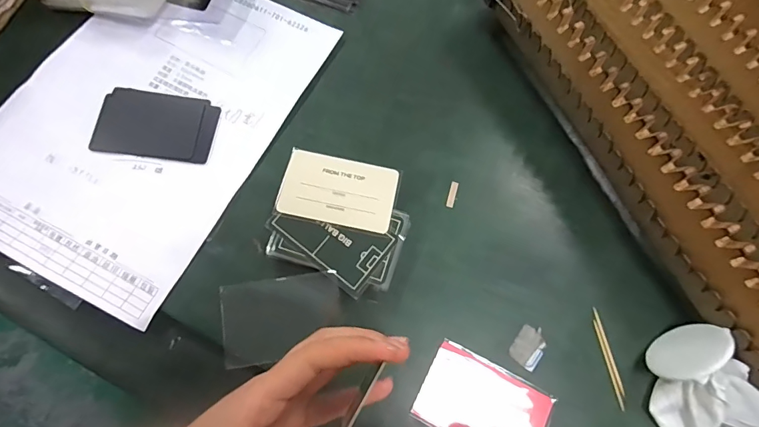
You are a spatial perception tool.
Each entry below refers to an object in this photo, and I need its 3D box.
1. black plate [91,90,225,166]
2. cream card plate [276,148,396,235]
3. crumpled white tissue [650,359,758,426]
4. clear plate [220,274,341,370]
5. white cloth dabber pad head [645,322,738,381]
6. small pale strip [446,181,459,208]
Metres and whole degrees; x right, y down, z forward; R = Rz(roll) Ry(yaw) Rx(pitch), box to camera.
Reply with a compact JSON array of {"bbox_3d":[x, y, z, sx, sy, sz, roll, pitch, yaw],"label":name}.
[{"bbox_3d":[-0.185,-0.074,0.355,0.096,0.004,0.060,7,72,0],"label":"black plate"},{"bbox_3d":[-0.030,-0.018,0.326,0.084,0.004,0.053,12,70,-2],"label":"cream card plate"},{"bbox_3d":[0.226,0.136,0.287,0.068,0.034,0.058,-11,73,-5],"label":"crumpled white tissue"},{"bbox_3d":[-0.069,0.074,0.304,0.084,0.004,0.055,-10,75,3],"label":"clear plate"},{"bbox_3d":[0.211,0.093,0.291,0.050,0.050,0.004,-40,96,-14],"label":"white cloth dabber pad head"},{"bbox_3d":[0.059,-0.016,0.345,0.006,0.004,0.022,17,72,3],"label":"small pale strip"}]

